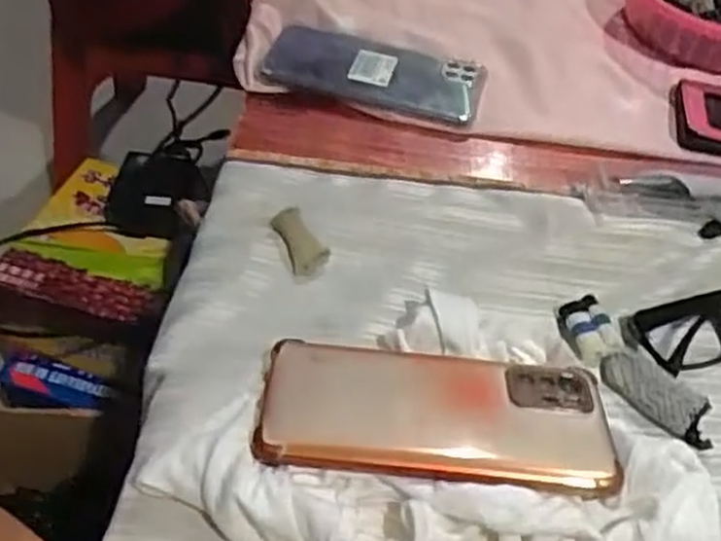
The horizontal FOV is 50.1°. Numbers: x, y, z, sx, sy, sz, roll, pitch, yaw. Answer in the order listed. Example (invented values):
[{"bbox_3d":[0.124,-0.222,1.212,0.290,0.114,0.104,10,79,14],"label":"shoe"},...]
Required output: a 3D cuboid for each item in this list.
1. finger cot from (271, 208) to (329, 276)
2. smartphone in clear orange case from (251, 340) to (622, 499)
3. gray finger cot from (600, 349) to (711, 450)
[{"bbox_3d":[-0.036,-0.018,0.461,0.020,0.012,0.045,-17,51,-21],"label":"finger cot"},{"bbox_3d":[0.035,0.065,0.359,0.159,0.008,0.076,4,38,-2],"label":"smartphone in clear orange case"},{"bbox_3d":[0.155,0.065,0.401,0.024,0.015,0.062,-34,58,-32],"label":"gray finger cot"}]

